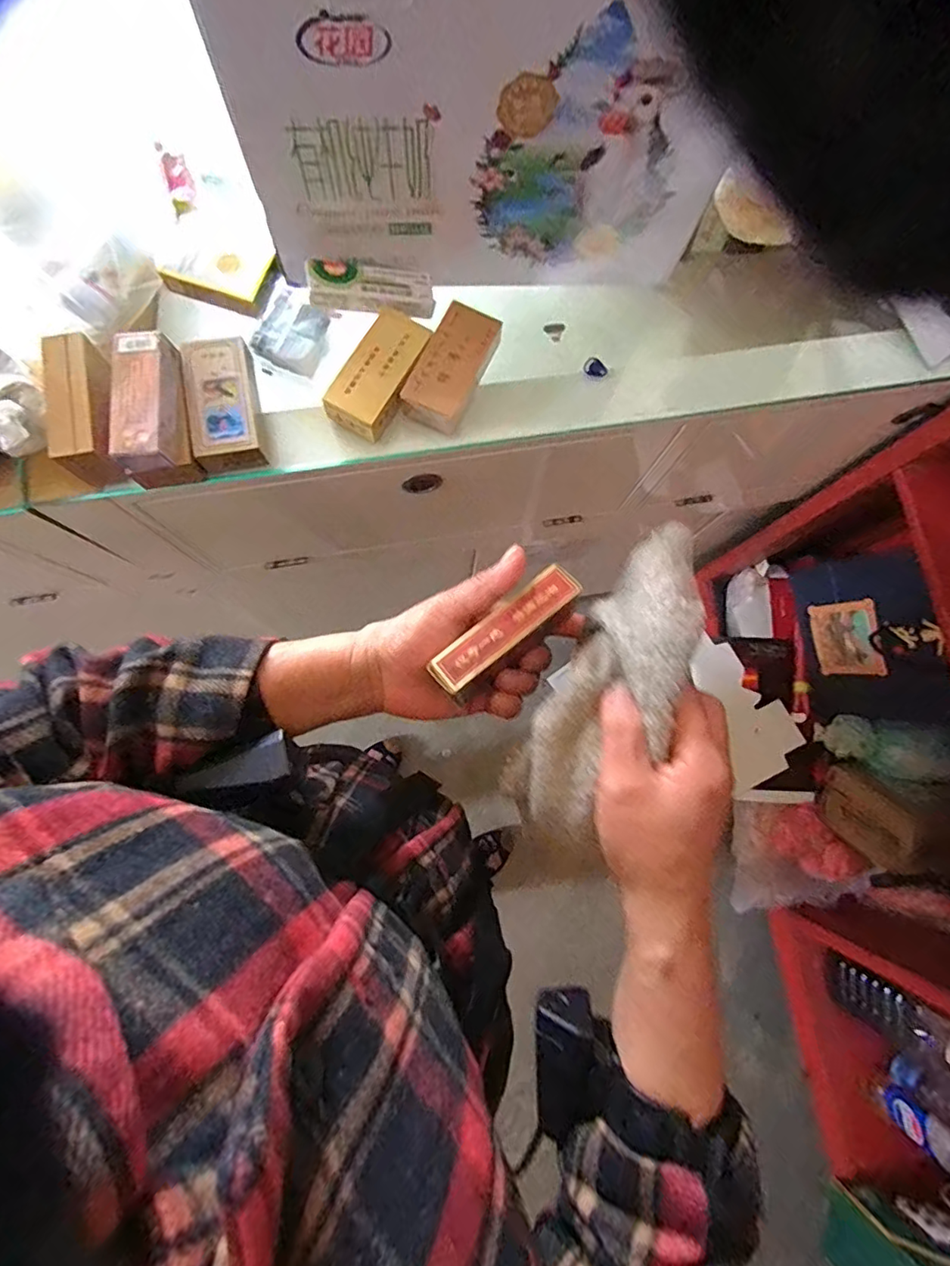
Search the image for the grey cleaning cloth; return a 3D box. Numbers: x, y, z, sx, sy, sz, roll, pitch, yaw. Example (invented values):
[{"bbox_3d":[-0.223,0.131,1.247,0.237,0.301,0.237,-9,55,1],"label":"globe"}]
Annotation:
[{"bbox_3d":[0.079,0.030,0.317,0.066,0.062,0.187,28,91,6],"label":"grey cleaning cloth"}]

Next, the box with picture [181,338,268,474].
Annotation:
[{"bbox_3d":[-0.208,-0.191,0.458,0.054,0.037,0.107,-7,88,-3],"label":"box with picture"}]

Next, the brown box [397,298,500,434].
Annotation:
[{"bbox_3d":[-0.019,-0.230,0.476,0.049,0.033,0.104,26,76,6],"label":"brown box"}]

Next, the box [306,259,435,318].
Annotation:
[{"bbox_3d":[-0.089,-0.300,0.477,0.105,0.019,0.040,-4,75,-17],"label":"box"}]

